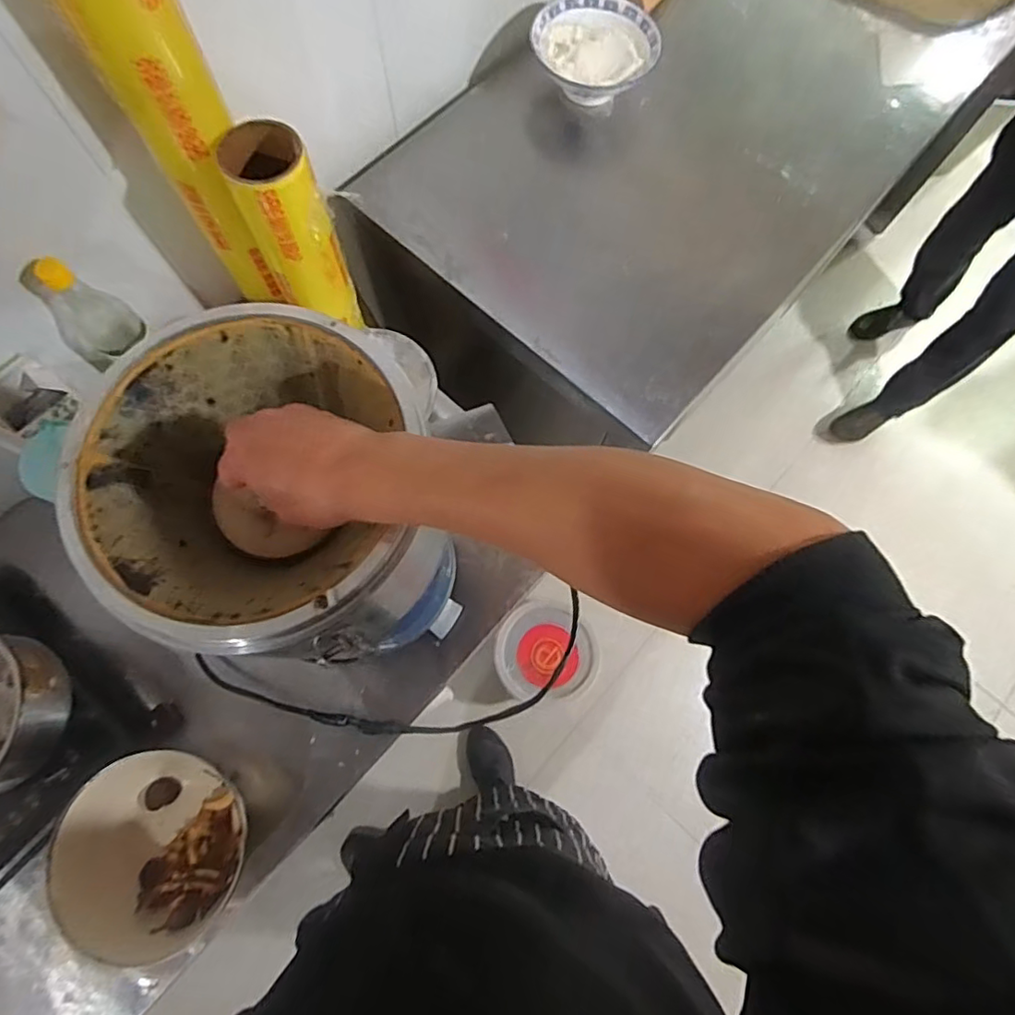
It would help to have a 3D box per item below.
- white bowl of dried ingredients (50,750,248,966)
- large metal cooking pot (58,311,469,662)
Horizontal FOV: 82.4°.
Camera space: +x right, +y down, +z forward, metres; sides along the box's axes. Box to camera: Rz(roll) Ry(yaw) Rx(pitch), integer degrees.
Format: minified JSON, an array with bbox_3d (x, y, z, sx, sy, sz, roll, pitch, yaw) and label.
[{"bbox_3d":[-0.380,0.375,0.640,0.197,0.081,0.173,31,75,7],"label":"white bowl of dried ingredients"},{"bbox_3d":[-0.178,0.025,0.552,0.232,0.377,0.218,38,75,9],"label":"large metal cooking pot"}]

